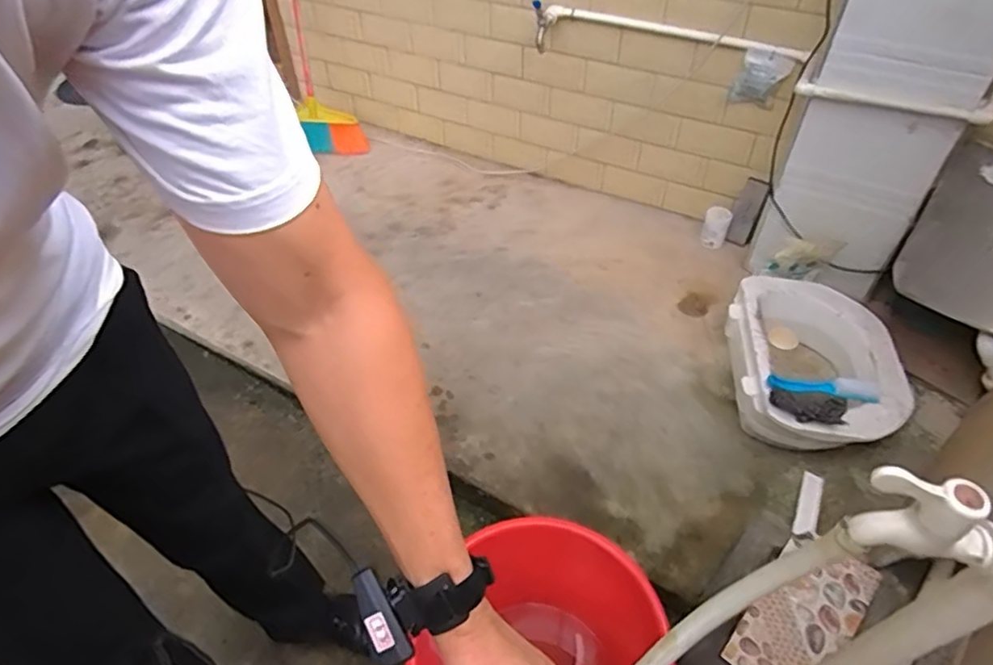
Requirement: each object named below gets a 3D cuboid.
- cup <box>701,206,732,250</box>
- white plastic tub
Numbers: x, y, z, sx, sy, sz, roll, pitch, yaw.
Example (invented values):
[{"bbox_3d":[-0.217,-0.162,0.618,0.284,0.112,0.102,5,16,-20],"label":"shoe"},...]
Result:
[{"bbox_3d":[0.624,-0.298,1.730,0.068,0.107,0.066,0,47,0],"label":"cup"},{"bbox_3d":[0.726,0.076,1.393,0.366,0.160,0.449,6,47,6],"label":"white plastic tub"}]

